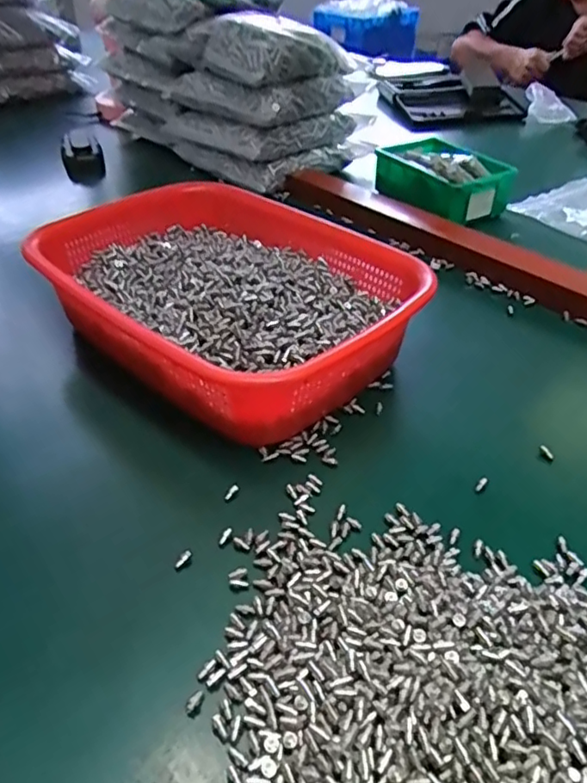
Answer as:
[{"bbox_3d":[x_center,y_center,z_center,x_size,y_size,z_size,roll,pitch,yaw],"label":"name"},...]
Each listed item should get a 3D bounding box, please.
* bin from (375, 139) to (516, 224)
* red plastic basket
[{"bbox_3d":[0.174,-0.250,0.695,0.103,0.055,0.150,-19,44,-21],"label":"bin"},{"bbox_3d":[-0.043,-0.075,0.462,0.229,0.076,0.280,-30,49,-31],"label":"red plastic basket"}]

